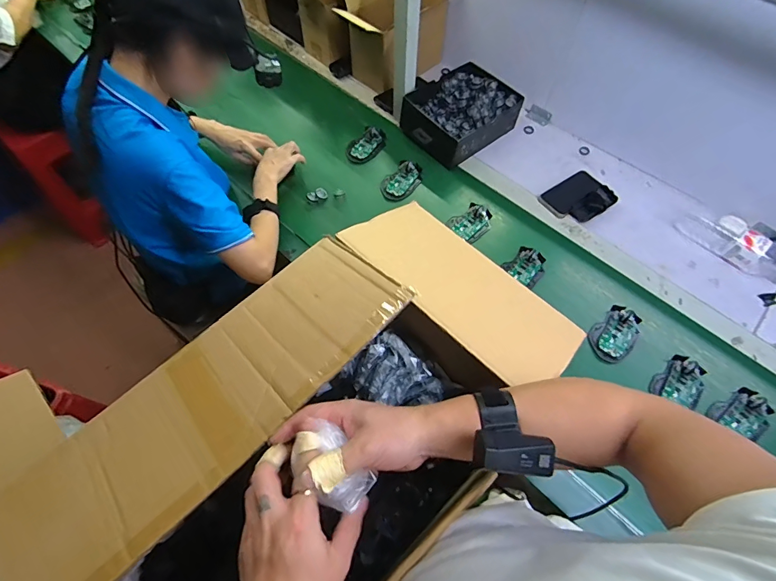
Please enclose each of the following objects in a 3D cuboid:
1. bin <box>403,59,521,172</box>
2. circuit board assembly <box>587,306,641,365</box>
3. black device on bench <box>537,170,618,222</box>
[{"bbox_3d":[0.173,-0.440,1.006,0.257,0.079,0.221,-35,66,-20],"label":"bin"},{"bbox_3d":[0.426,0.079,0.759,0.070,0.020,0.113,41,67,20],"label":"circuit board assembly"},{"bbox_3d":[0.436,-0.213,0.918,0.145,0.034,0.117,-30,64,-17],"label":"black device on bench"}]

